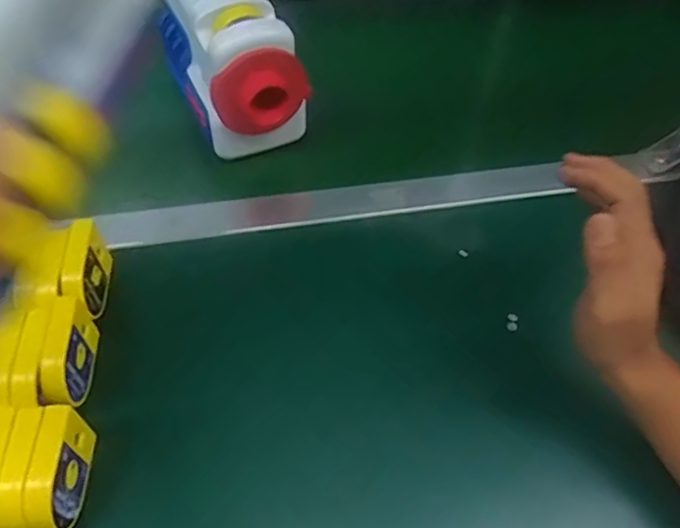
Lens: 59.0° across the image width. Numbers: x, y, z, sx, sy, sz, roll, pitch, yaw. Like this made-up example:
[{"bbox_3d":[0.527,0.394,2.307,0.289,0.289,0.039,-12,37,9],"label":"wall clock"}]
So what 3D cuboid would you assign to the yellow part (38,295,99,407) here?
[{"bbox_3d":[-0.196,0.068,0.438,0.021,0.051,0.075,-3,53,-5],"label":"yellow part"}]

